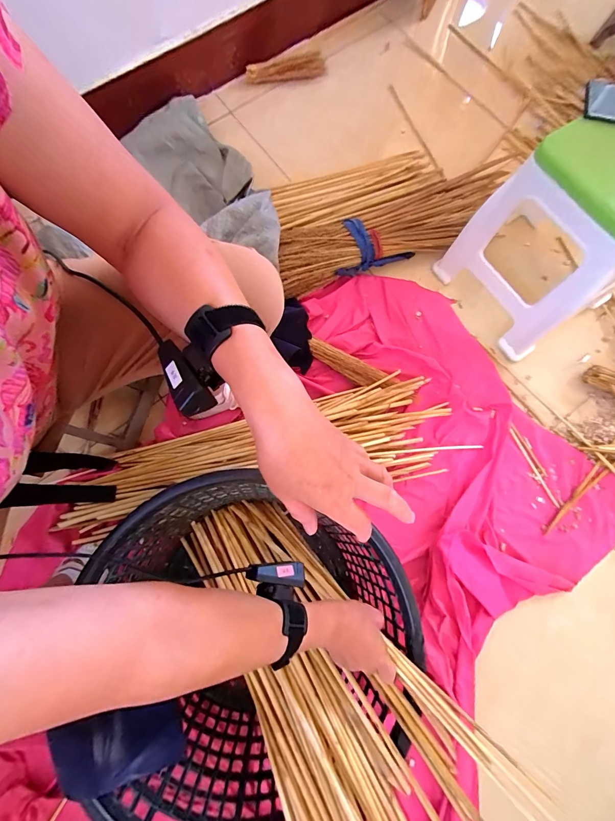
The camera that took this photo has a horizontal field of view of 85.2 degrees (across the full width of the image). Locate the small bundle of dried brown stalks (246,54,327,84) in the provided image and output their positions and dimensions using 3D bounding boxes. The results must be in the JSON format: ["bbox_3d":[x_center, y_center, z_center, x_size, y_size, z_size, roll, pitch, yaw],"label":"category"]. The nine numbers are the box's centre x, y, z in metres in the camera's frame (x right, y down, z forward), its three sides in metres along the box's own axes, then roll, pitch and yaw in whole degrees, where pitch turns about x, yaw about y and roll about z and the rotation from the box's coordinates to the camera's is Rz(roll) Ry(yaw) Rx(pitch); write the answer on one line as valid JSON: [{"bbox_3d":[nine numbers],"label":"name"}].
[{"bbox_3d":[-0.063,-1.017,0.995,0.238,0.054,0.044,-9,78,-2],"label":"small bundle of dried brown stalks"}]

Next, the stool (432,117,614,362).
[{"bbox_3d":[0.537,-0.361,0.694,0.303,0.335,0.306,-32,80,-7],"label":"stool"}]

